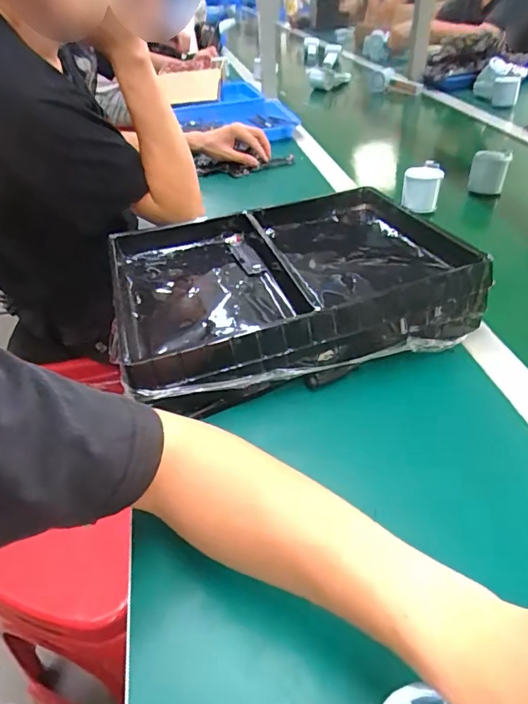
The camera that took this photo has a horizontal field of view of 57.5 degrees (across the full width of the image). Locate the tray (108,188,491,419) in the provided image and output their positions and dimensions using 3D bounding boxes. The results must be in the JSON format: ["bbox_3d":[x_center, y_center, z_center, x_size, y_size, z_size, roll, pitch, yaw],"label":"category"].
[{"bbox_3d":[0.038,-0.088,0.567,0.417,0.075,0.284,-14,40,-10],"label":"tray"}]

